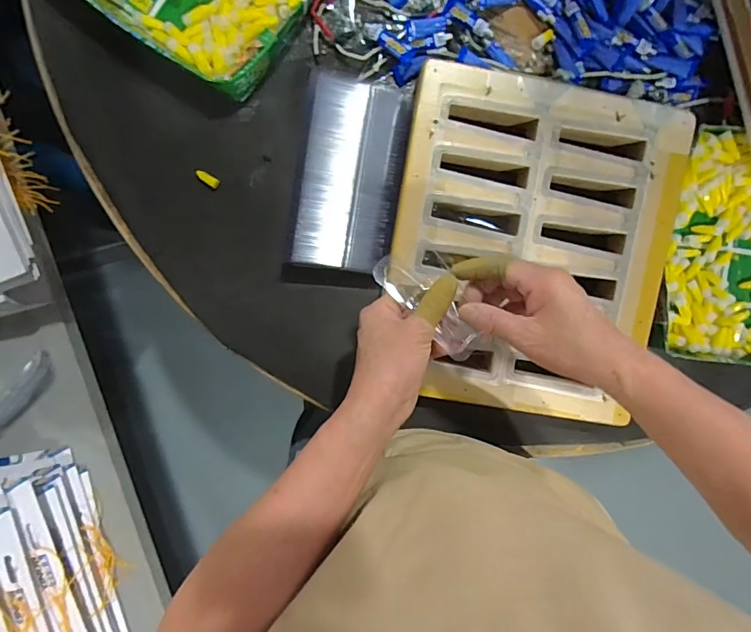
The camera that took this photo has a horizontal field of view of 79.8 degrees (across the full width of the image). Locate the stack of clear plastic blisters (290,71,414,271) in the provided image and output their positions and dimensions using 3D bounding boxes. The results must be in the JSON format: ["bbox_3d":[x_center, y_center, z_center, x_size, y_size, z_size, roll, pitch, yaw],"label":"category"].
[{"bbox_3d":[-0.024,-0.148,0.470,0.102,0.033,0.192,9,95,-4],"label":"stack of clear plastic blisters"}]

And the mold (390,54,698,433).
[{"bbox_3d":[0.168,-0.074,0.485,0.294,0.032,0.348,7,96,-4],"label":"mold"}]

